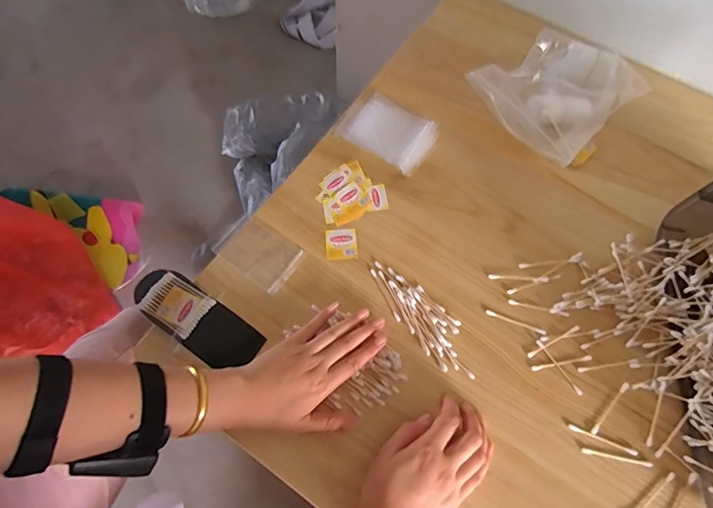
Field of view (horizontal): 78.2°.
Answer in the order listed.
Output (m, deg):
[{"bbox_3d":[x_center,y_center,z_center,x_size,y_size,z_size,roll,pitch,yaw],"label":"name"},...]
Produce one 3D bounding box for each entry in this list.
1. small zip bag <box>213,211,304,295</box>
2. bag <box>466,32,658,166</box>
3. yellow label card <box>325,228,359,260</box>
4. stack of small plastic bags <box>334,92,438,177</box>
[{"bbox_3d":[-0.123,-0.003,0.554,0.102,0.006,0.067,34,72,15],"label":"small zip bag"},{"bbox_3d":[0.285,-0.232,0.620,0.228,0.064,0.176,-40,72,-15],"label":"bag"},{"bbox_3d":[-0.019,-0.014,0.559,0.039,0.004,0.043,-5,67,-1],"label":"yellow label card"},{"bbox_3d":[0.043,-0.174,0.617,0.133,0.020,0.082,34,72,15],"label":"stack of small plastic bags"}]

